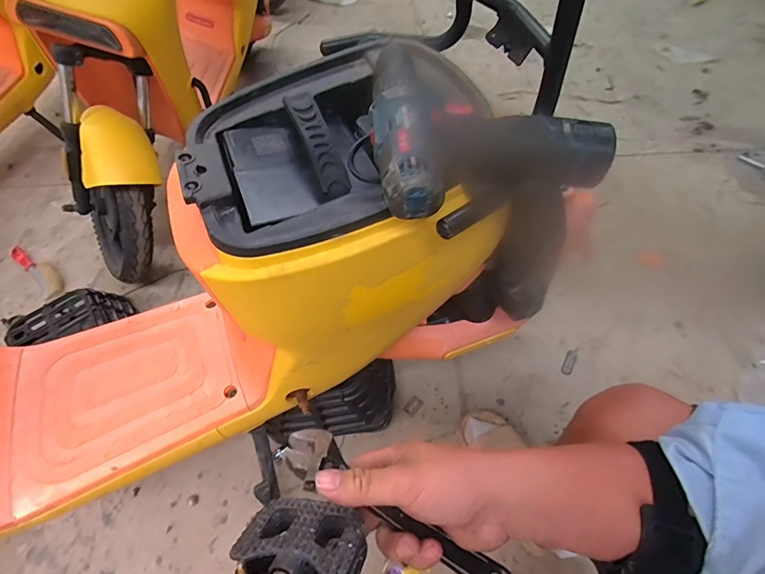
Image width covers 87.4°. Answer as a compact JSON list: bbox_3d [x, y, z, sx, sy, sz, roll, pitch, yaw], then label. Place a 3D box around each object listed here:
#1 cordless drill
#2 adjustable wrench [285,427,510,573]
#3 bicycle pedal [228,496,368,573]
[{"bbox_3d":[0.076,-0.141,0.362,0.181,0.069,0.171,-11,56,-8],"label":"cordless drill"},{"bbox_3d":[0.001,0.175,0.312,0.200,0.023,0.043,29,58,22],"label":"adjustable wrench"},{"bbox_3d":[-0.056,0.180,0.269,0.083,0.028,0.073,-1,17,27],"label":"bicycle pedal"}]

